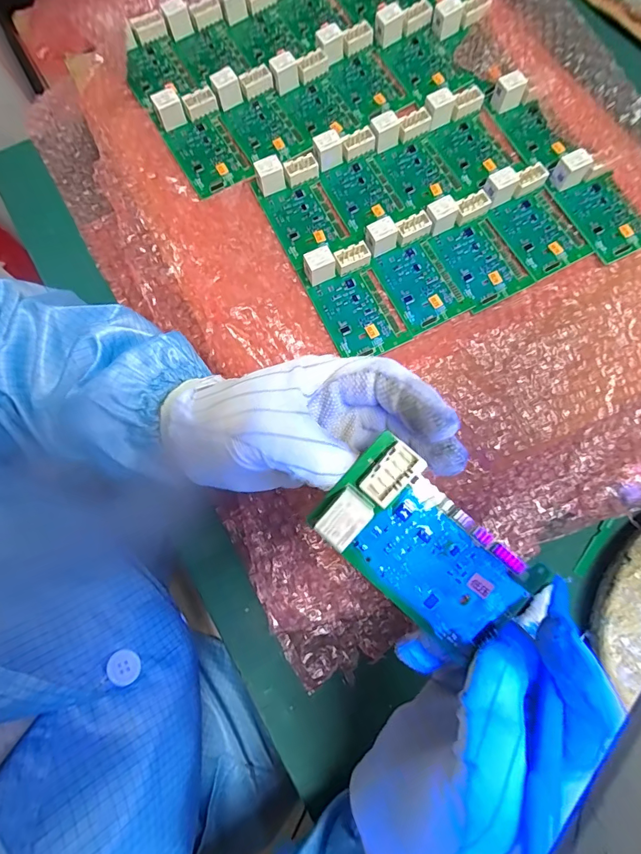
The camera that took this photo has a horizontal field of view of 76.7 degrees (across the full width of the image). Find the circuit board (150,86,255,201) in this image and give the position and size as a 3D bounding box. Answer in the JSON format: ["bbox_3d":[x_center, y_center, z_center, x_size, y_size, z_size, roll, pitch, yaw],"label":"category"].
[{"bbox_3d":[-0.105,-0.258,0.364,0.056,0.030,0.094,-29,78,-5],"label":"circuit board"}]

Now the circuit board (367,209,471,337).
[{"bbox_3d":[0.082,-0.130,0.334,0.055,0.024,0.092,-25,77,-4],"label":"circuit board"}]

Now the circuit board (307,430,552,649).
[{"bbox_3d":[0.049,0.055,0.182,0.096,0.029,0.054,41,78,8],"label":"circuit board"}]

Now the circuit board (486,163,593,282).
[{"bbox_3d":[0.187,-0.178,0.344,0.059,0.021,0.092,-24,77,-4],"label":"circuit board"}]

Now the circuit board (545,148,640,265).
[{"bbox_3d":[0.244,-0.192,0.345,0.055,0.026,0.095,-24,77,-4],"label":"circuit board"}]

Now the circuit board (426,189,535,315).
[{"bbox_3d":[0.136,-0.151,0.340,0.061,0.023,0.092,-24,77,-4],"label":"circuit board"}]

